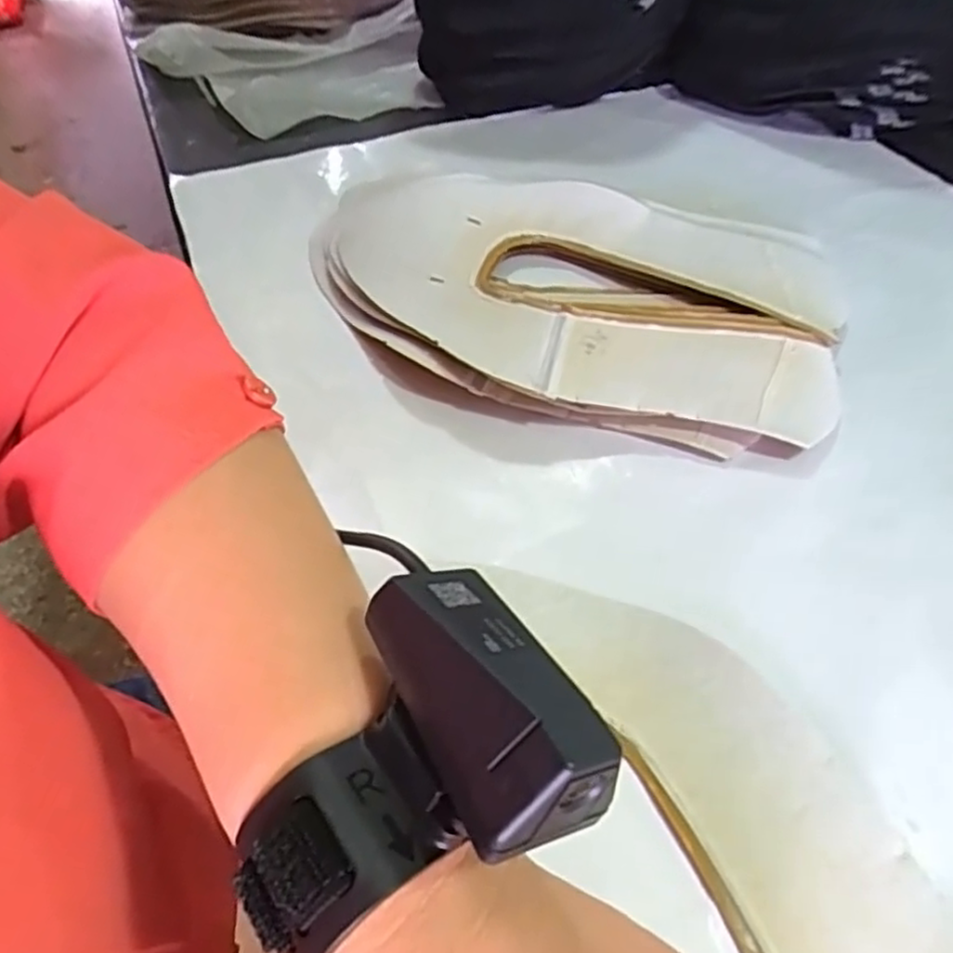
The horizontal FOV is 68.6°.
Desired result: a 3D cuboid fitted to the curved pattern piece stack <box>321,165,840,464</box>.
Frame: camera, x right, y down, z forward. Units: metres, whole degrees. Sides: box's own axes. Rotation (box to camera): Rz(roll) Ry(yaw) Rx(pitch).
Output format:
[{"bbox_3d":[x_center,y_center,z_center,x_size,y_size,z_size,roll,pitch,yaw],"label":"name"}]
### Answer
[{"bbox_3d":[0.048,-0.112,0.401,0.300,0.032,0.200,15,52,12],"label":"curved pattern piece stack"}]

